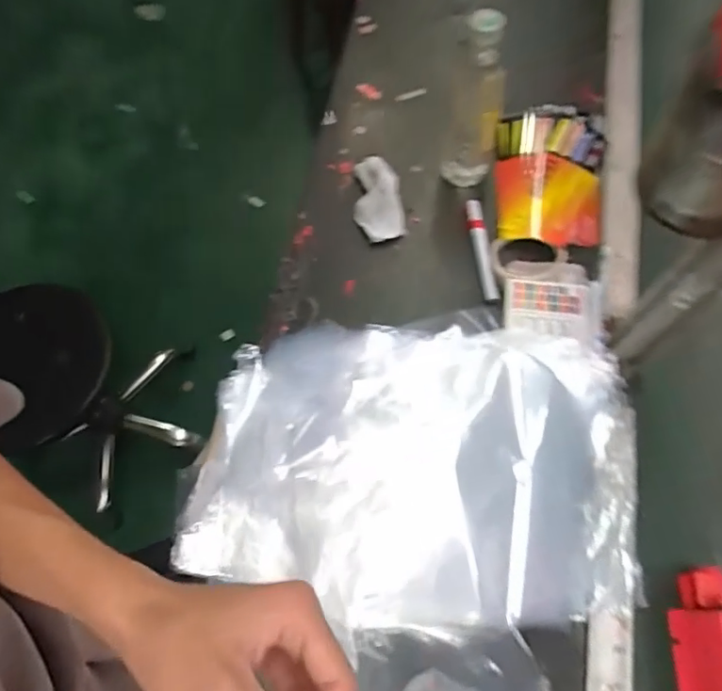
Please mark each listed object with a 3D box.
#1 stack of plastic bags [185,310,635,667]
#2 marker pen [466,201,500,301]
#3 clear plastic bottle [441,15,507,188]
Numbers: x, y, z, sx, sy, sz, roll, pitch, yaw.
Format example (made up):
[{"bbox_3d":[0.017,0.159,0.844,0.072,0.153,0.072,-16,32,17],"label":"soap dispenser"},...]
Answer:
[{"bbox_3d":[0.053,0.129,0.572,0.467,0.059,0.310,-5,67,0],"label":"stack of plastic bags"},{"bbox_3d":[0.151,-0.121,0.683,0.017,0.016,0.143,-6,67,0],"label":"marker pen"},{"bbox_3d":[0.131,-0.272,0.634,0.063,0.214,0.056,14,69,8],"label":"clear plastic bottle"}]

